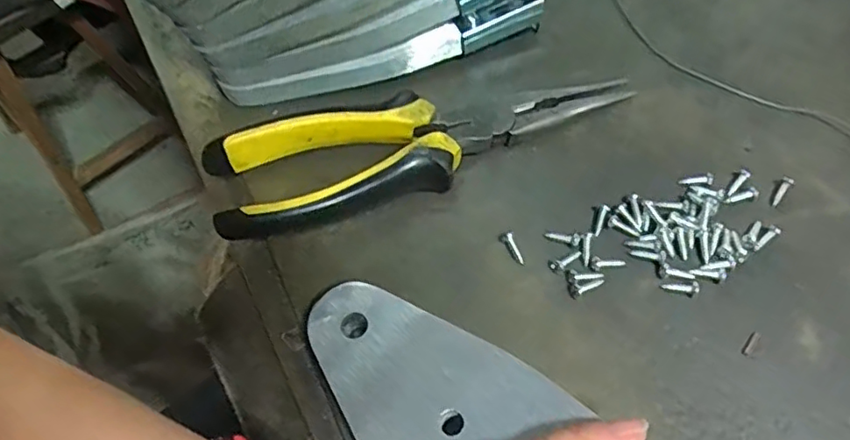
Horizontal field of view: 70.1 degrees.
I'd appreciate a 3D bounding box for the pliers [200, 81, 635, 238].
[{"bbox_3d":[0.005,-0.033,0.263,0.190,0.026,0.051,-15,62,-6],"label":"pliers"}]

